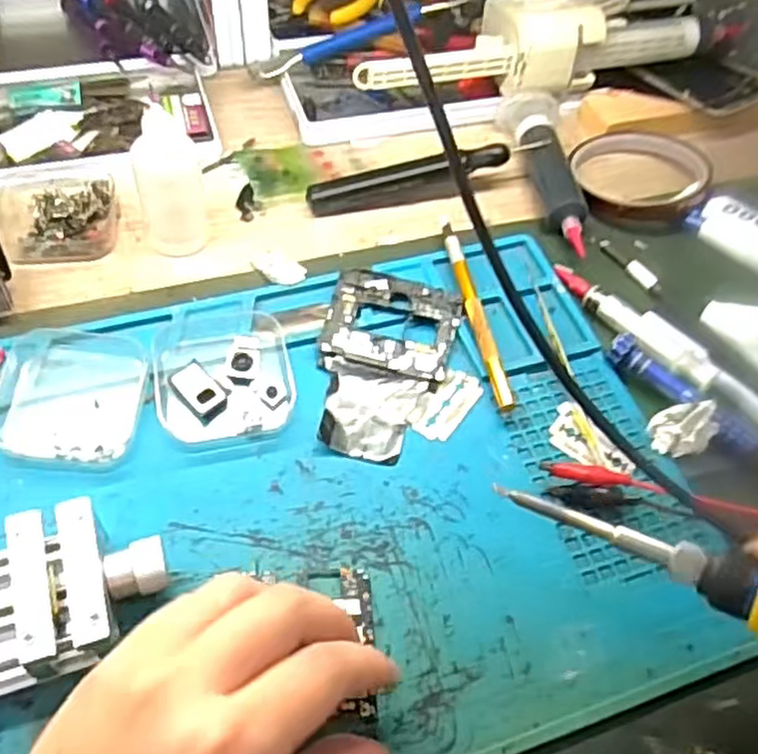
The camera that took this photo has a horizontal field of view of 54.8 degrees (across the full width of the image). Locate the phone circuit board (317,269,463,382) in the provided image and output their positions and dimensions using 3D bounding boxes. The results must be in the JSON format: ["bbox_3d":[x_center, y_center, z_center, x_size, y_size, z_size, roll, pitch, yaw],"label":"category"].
[{"bbox_3d":[0.006,-0.026,0.379,0.066,0.007,0.059,13,56,3],"label":"phone circuit board"}]

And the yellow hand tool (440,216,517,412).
[{"bbox_3d":[0.050,-0.038,0.389,0.009,0.010,0.127,-7,57,-10],"label":"yellow hand tool"}]

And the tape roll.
[{"bbox_3d":[0.166,-0.130,0.466,0.082,0.023,0.082,2,56,-4],"label":"tape roll"}]

